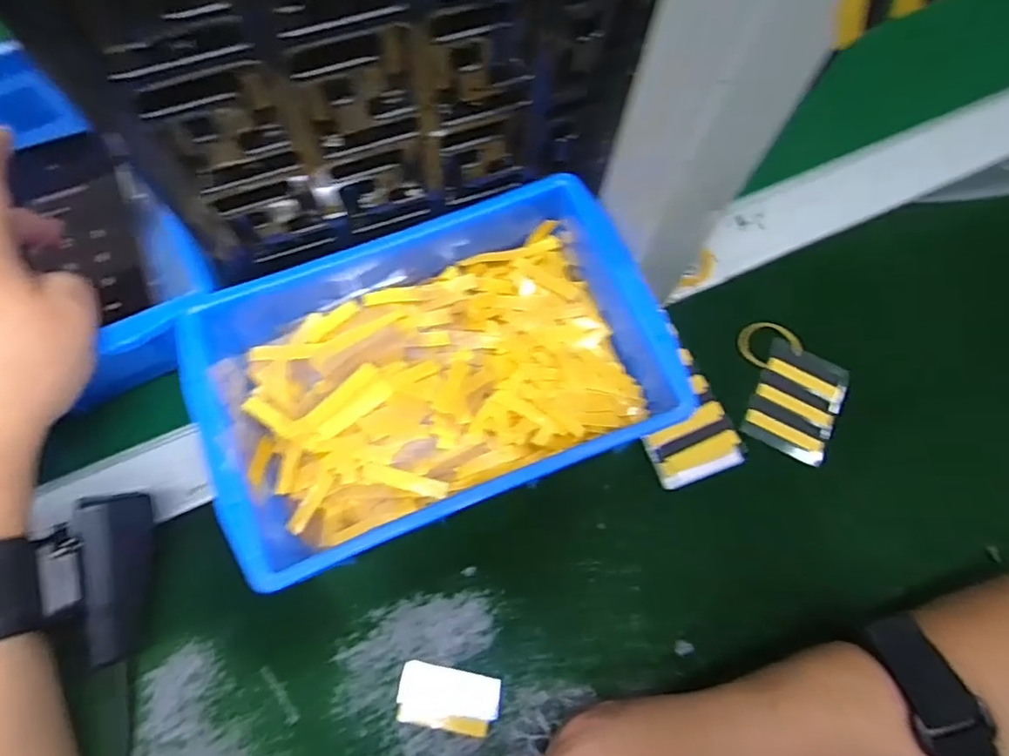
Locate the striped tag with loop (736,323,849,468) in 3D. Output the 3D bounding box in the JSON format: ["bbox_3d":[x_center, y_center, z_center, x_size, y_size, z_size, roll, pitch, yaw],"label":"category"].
[{"bbox_3d":[0.151,0.005,0.325,0.061,0.008,0.065,27,76,14],"label":"striped tag with loop"}]

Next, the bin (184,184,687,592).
[{"bbox_3d":[-0.033,0.000,0.288,0.201,0.068,0.143,-20,72,-9],"label":"bin"}]

